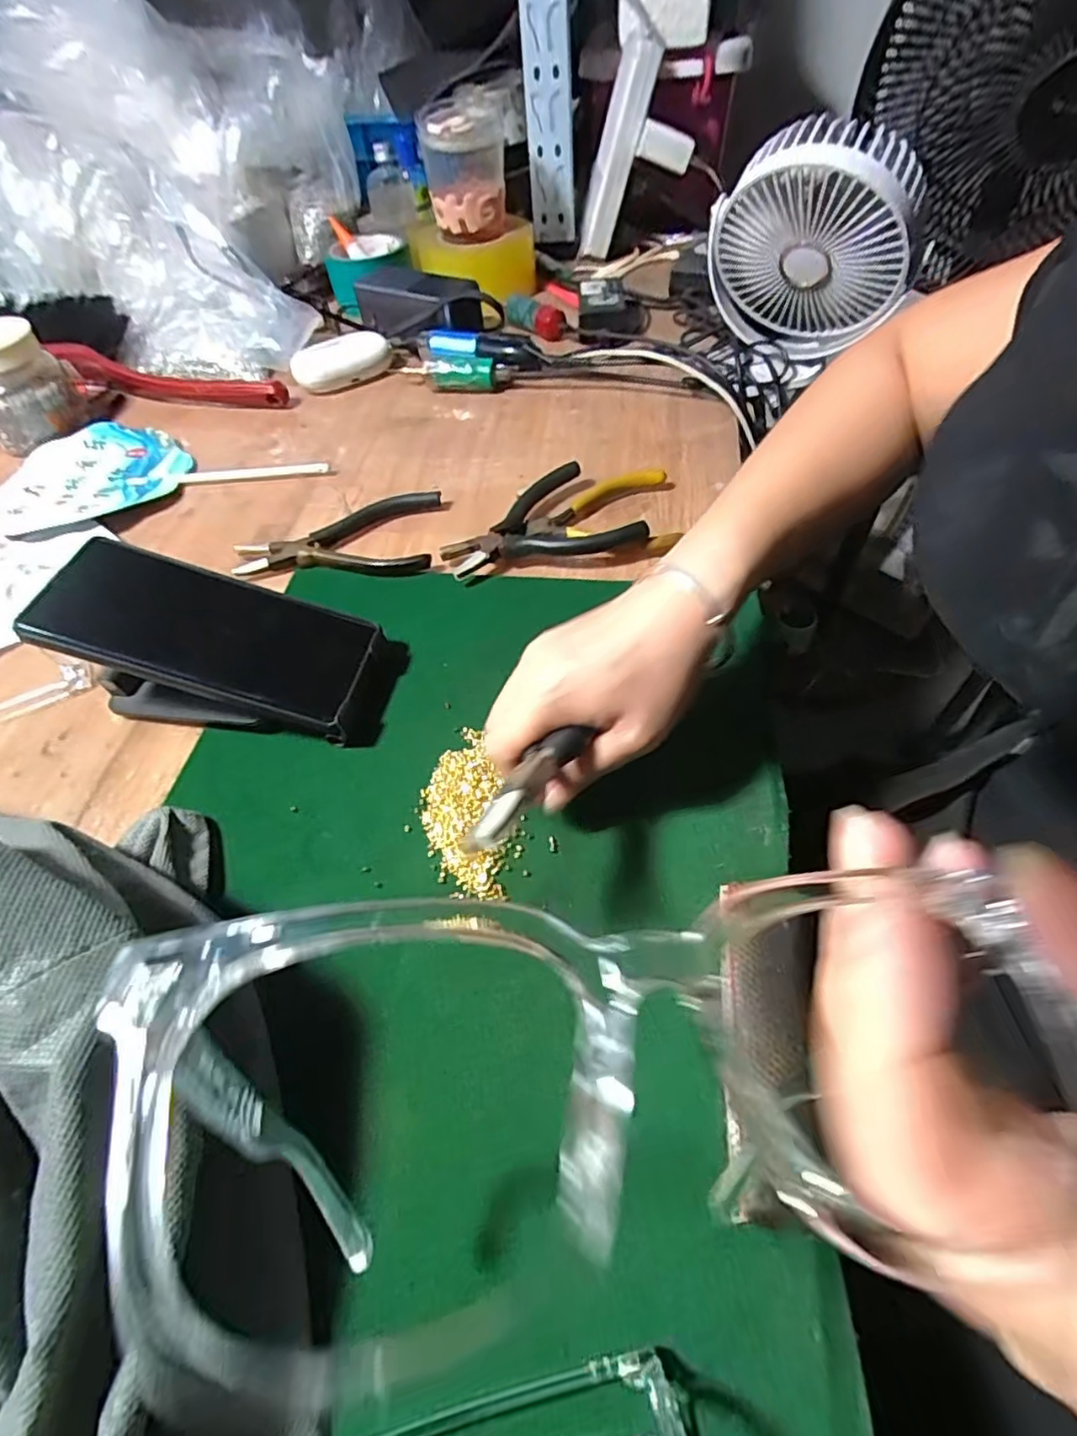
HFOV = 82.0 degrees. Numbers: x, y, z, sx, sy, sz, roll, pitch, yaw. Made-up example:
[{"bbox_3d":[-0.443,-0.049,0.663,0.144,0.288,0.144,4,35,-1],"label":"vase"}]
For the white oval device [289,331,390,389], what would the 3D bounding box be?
[{"bbox_3d":[-0.185,-0.335,0.586,0.090,0.031,0.039,-28,56,-15],"label":"white oval device"}]

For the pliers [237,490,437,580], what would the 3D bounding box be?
[{"bbox_3d":[-0.141,-0.129,0.443,0.134,0.014,0.083,-2,54,3],"label":"pliers"}]

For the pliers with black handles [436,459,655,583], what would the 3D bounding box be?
[{"bbox_3d":[-0.003,-0.126,0.425,0.123,0.024,0.095,-26,56,-14],"label":"pliers with black handles"}]

